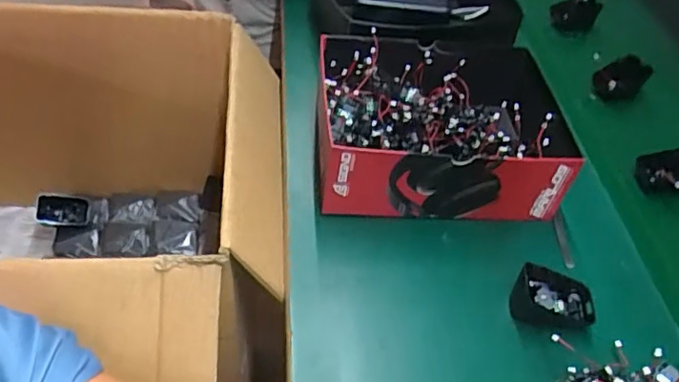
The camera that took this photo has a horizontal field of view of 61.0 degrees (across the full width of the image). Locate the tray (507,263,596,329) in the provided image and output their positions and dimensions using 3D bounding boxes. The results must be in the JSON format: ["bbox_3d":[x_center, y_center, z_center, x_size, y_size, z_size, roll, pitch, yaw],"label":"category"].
[{"bbox_3d":[0.188,0.097,0.505,0.069,0.035,0.045,16,47,9],"label":"tray"}]

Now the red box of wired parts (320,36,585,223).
[{"bbox_3d":[0.107,-0.060,0.615,0.255,0.101,0.185,4,47,-3],"label":"red box of wired parts"}]

